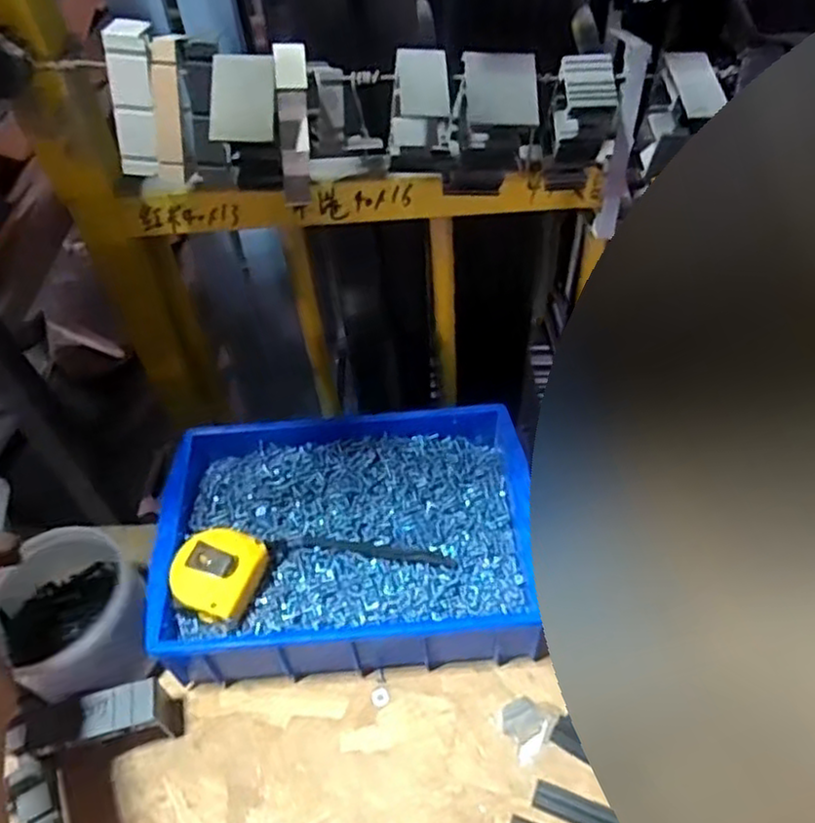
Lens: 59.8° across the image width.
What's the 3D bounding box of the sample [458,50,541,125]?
[{"bbox_3d":[0.060,-0.211,0.464,0.050,0.008,0.046,2,96,0],"label":"sample"}]

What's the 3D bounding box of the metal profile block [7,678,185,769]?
[{"bbox_3d":[-0.229,0.233,0.522,0.109,0.050,0.045,-14,52,-9],"label":"metal profile block"}]

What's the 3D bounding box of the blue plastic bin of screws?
[{"bbox_3d":[-0.048,0.101,0.593,0.295,0.092,0.210,-4,52,-1],"label":"blue plastic bin of screws"}]

